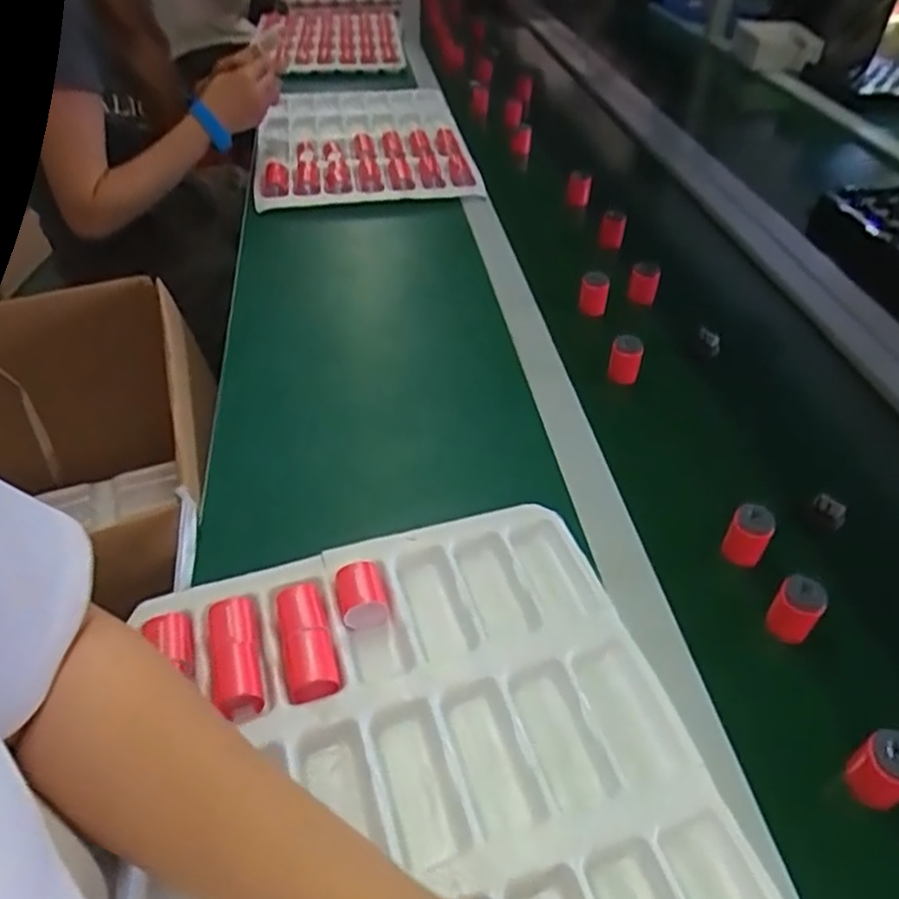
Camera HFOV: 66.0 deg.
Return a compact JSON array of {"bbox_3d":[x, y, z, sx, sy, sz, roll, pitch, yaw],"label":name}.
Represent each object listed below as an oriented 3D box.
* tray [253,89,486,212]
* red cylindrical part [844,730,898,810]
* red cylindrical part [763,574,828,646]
[{"bbox_3d":[-0.140,-0.501,1.120,0.317,0.032,0.475,-5,45,-5],"label":"tray"},{"bbox_3d":[0.254,0.185,0.402,0.027,0.051,0.030,-23,48,-23],"label":"red cylindrical part"},{"bbox_3d":[0.241,0.112,0.482,0.029,0.044,0.024,32,51,30],"label":"red cylindrical part"}]

